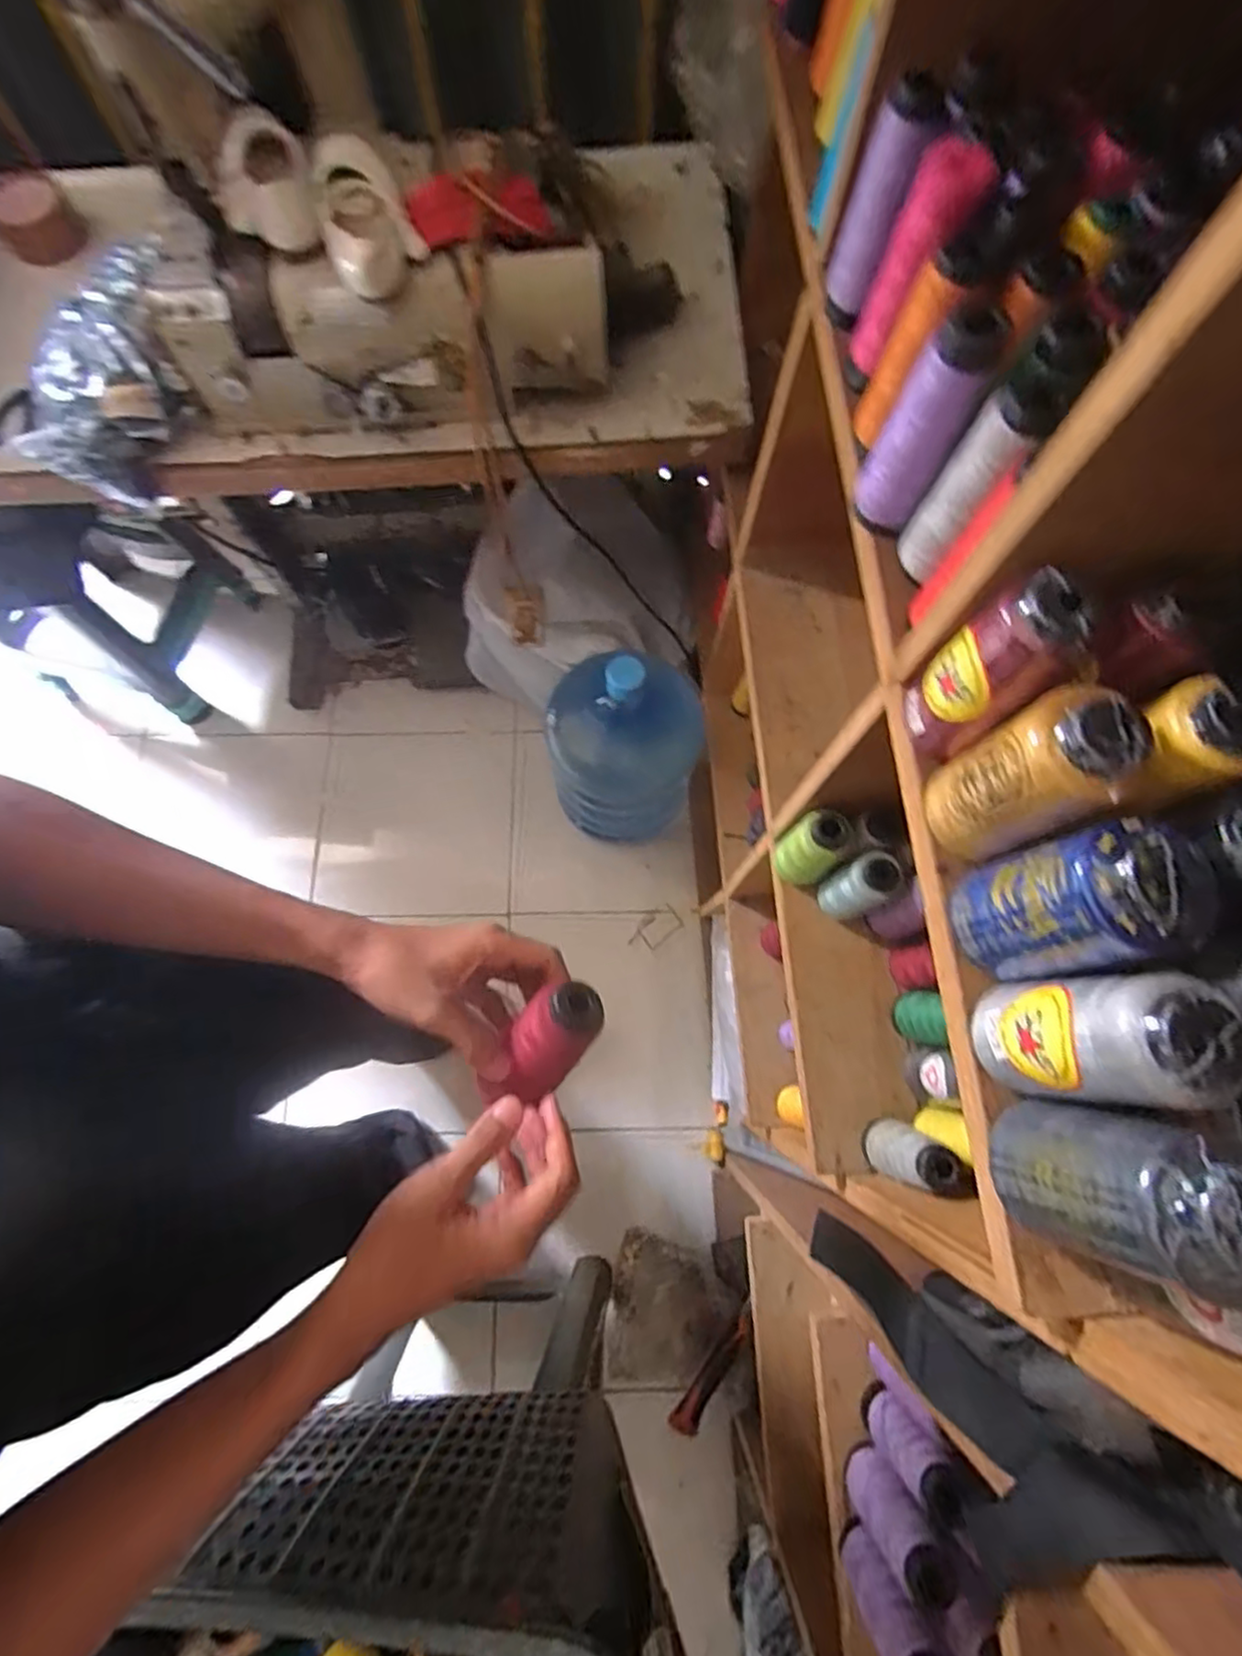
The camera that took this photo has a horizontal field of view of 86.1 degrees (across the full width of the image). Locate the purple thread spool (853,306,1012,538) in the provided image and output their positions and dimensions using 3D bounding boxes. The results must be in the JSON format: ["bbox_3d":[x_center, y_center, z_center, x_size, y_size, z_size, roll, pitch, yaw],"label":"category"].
[{"bbox_3d":[0.163,-0.216,0.363,0.038,0.118,0.034,26,75,6],"label":"purple thread spool"}]

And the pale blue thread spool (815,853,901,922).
[{"bbox_3d":[0.220,0.056,0.615,0.045,0.103,0.042,0,74,-1],"label":"pale blue thread spool"}]

